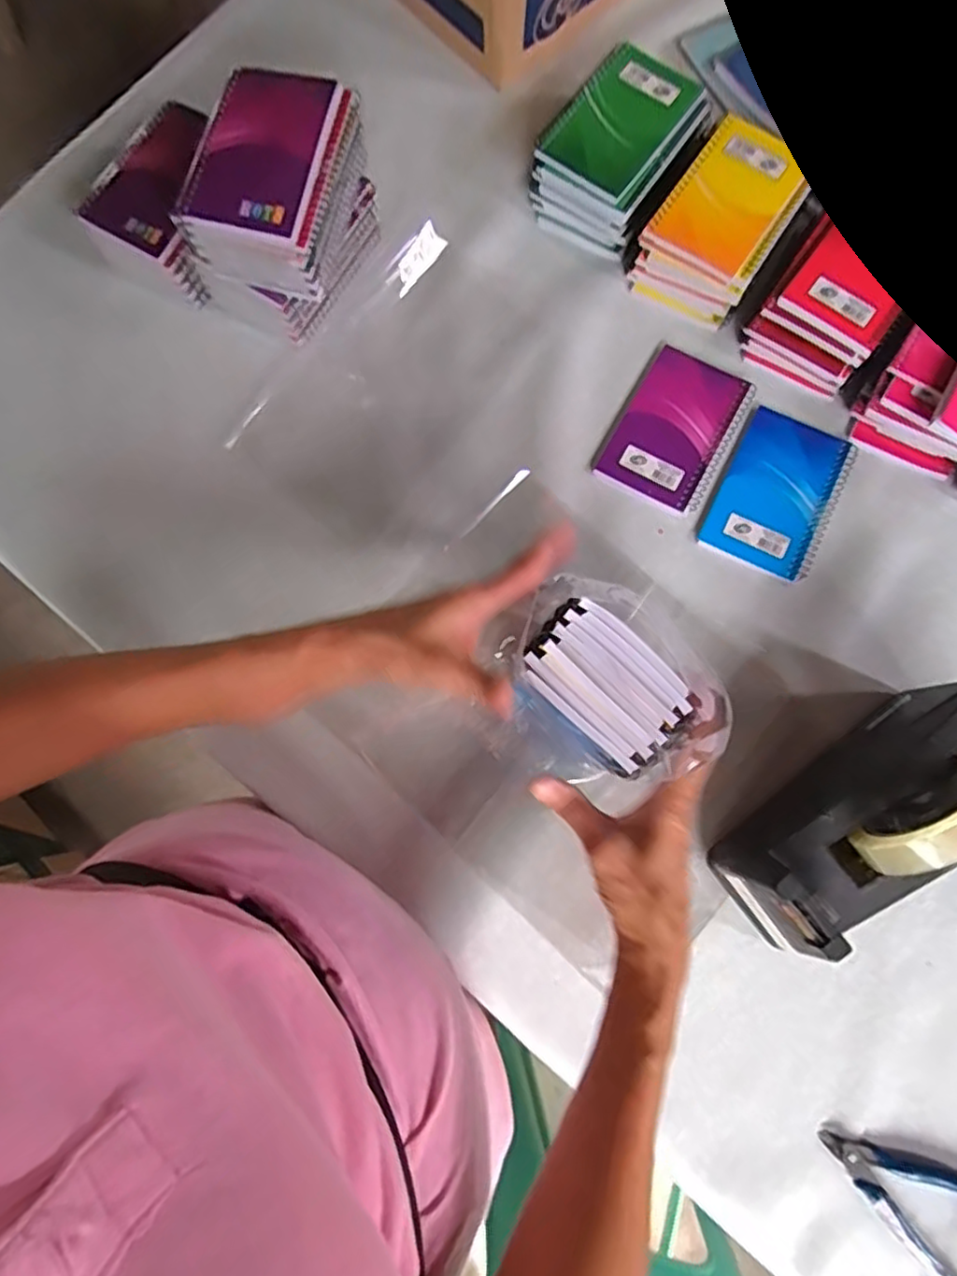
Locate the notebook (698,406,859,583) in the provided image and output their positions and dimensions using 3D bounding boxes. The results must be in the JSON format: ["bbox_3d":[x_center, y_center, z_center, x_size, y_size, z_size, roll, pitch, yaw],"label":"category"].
[{"bbox_3d":[0.242,-0.117,0.517,0.087,0.005,0.131,27,80,4],"label":"notebook"}]

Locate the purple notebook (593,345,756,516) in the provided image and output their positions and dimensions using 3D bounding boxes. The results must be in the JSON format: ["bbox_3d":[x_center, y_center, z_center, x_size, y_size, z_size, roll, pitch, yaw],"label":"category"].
[{"bbox_3d":[0.162,-0.172,0.527,0.087,0.007,0.132,29,80,5],"label":"purple notebook"}]

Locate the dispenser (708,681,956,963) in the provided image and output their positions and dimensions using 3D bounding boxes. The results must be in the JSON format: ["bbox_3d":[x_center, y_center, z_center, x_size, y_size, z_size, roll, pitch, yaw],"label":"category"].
[{"bbox_3d":[0.258,0.113,0.407,0.201,0.126,0.076,-34,81,-7],"label":"dispenser"}]

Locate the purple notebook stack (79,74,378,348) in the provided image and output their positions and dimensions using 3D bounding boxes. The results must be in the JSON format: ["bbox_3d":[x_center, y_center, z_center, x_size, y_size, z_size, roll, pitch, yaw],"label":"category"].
[{"bbox_3d":[-0.200,-0.350,0.503,0.207,0.111,0.136,20,79,3],"label":"purple notebook stack"}]

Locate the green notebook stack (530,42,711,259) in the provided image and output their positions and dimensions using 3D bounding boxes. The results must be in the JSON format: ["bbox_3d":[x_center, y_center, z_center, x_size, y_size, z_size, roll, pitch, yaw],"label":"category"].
[{"bbox_3d":[0.121,-0.417,0.546,0.102,0.057,0.140,34,80,6],"label":"green notebook stack"}]

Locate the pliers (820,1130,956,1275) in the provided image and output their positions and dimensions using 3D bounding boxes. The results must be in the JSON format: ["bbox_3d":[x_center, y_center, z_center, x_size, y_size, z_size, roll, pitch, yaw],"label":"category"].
[{"bbox_3d":[0.278,0.367,0.415,0.116,0.014,0.069,28,80,5],"label":"pliers"}]

